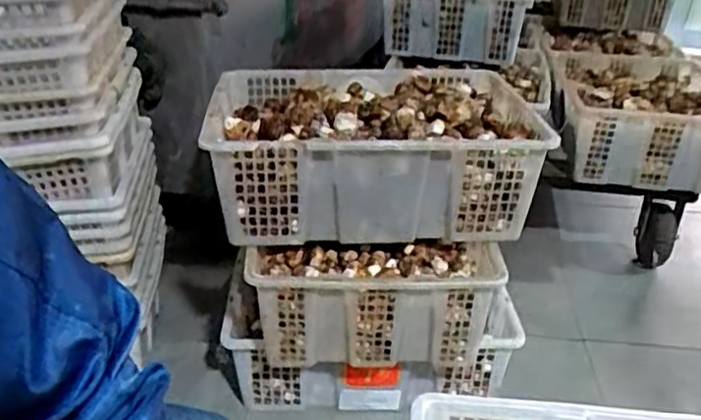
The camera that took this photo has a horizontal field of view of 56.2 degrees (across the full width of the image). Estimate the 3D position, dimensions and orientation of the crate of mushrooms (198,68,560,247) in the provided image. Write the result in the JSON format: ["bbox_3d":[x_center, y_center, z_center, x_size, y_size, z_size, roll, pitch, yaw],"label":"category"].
[{"bbox_3d":[0.030,-0.111,1.112,0.500,0.172,0.414,1,28,-2],"label":"crate of mushrooms"}]

